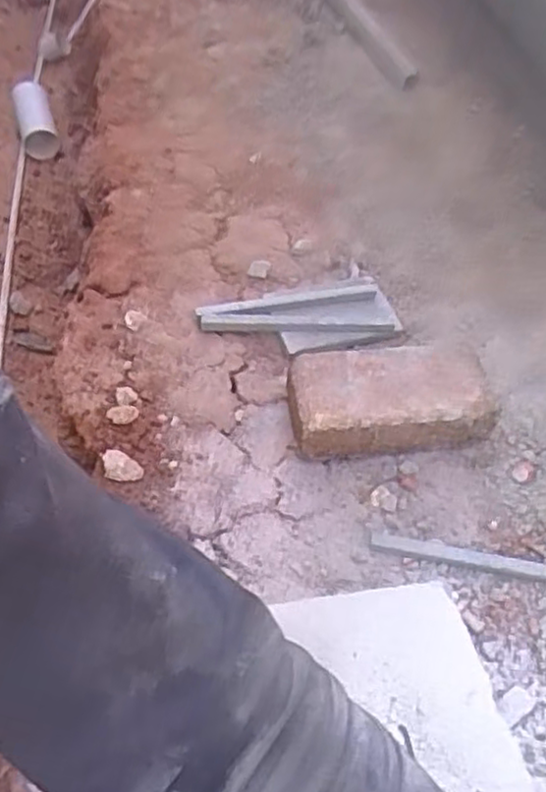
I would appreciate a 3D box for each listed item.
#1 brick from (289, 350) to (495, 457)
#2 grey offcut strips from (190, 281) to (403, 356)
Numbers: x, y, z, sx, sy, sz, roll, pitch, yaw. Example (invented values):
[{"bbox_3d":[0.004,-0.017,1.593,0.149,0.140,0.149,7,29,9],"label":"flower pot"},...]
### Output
[{"bbox_3d":[0.122,0.009,0.757,0.212,0.071,0.108,-3,51,-3],"label":"brick"},{"bbox_3d":[0.031,-0.089,0.851,0.232,0.039,0.107,-10,52,-13],"label":"grey offcut strips"}]

